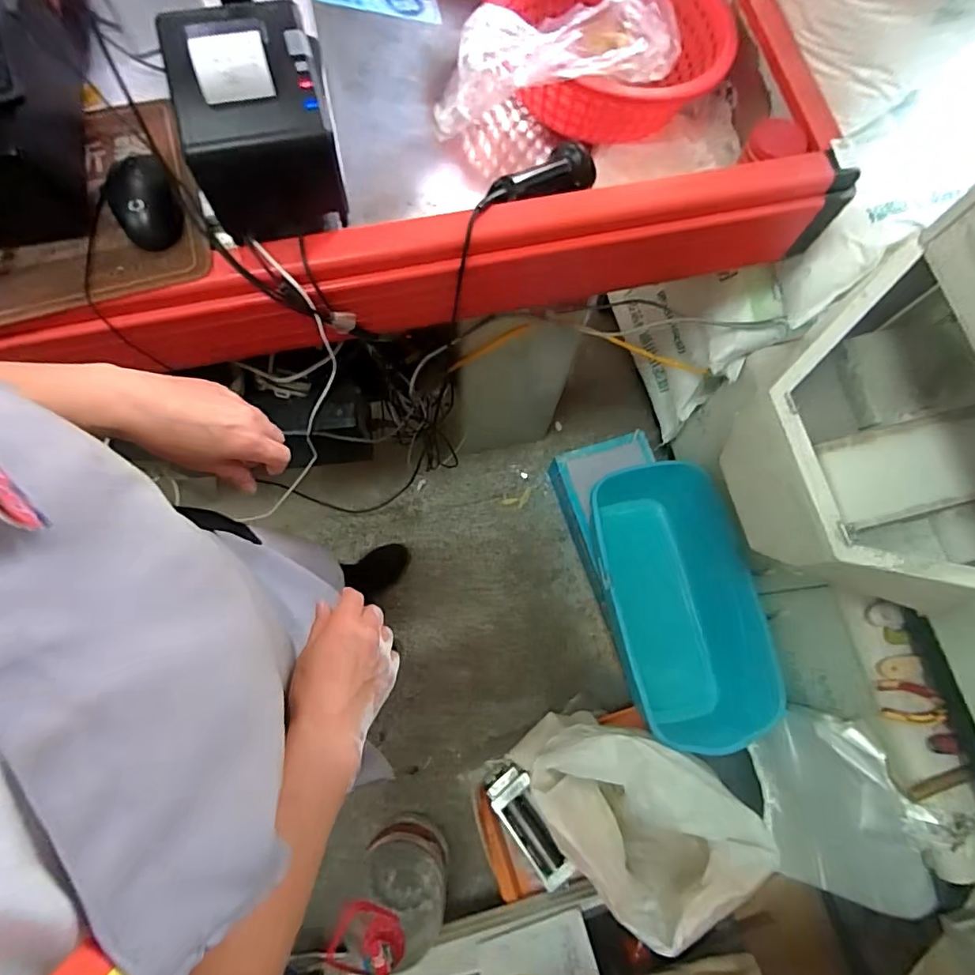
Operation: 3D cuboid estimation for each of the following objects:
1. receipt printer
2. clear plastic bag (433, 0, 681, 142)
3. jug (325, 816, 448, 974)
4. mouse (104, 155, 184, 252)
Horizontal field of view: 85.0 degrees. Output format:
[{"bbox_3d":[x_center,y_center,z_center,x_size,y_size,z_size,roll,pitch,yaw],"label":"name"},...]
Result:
[{"bbox_3d":[-0.211,-0.344,0.501,0.124,0.136,0.140,-12,75,-5],"label":"receipt printer"},{"bbox_3d":[0.083,-0.491,0.615,0.340,0.095,0.093,-25,77,-9],"label":"clear plastic bag"},{"bbox_3d":[-0.145,0.708,0.920,0.167,0.361,0.151,35,76,7],"label":"jug"},{"bbox_3d":[-0.346,-0.289,0.539,0.067,0.031,0.104,-30,78,-10],"label":"mouse"}]

